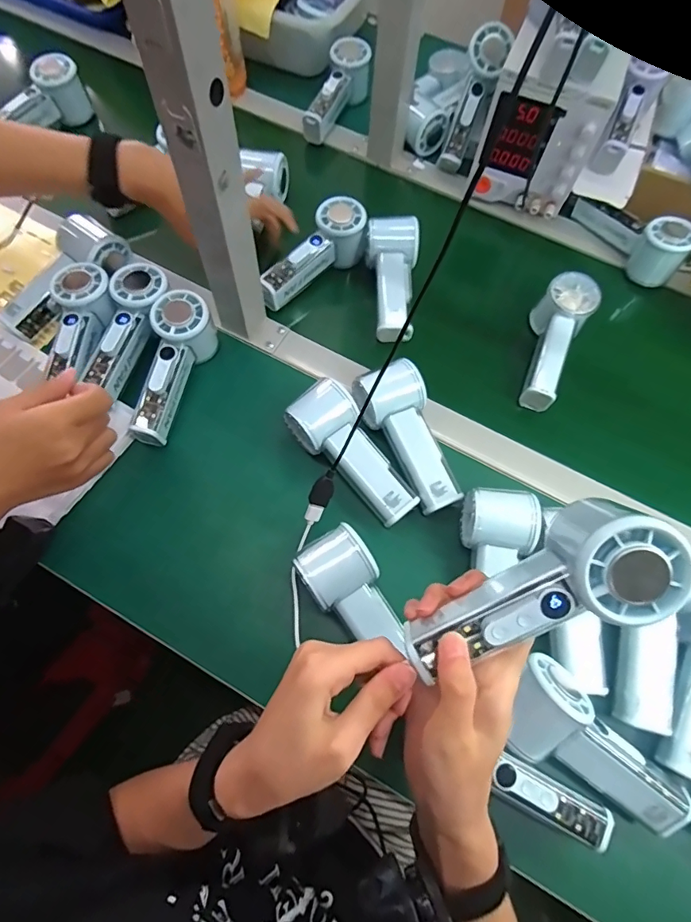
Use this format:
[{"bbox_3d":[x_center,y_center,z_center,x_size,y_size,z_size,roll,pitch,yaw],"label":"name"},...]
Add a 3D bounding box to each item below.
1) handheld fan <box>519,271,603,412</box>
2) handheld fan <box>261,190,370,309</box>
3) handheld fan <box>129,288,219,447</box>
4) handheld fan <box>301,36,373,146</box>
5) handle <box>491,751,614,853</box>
[{"bbox_3d":[0.225,-0.133,0.511,0.056,0.053,0.146,27,68,9],"label":"handheld fan"},{"bbox_3d":[-0.044,-0.242,0.542,0.149,0.051,0.056,-37,73,-16],"label":"handheld fan"},{"bbox_3d":[-0.177,-0.092,0.478,0.053,0.059,0.155,14,79,4],"label":"handheld fan"},{"bbox_3d":[-0.016,-0.523,0.660,0.058,0.053,0.166,29,84,10],"label":"handheld fan"},{"bbox_3d":[0.149,0.247,0.339,0.087,0.023,0.028,26,68,9],"label":"handle"}]

